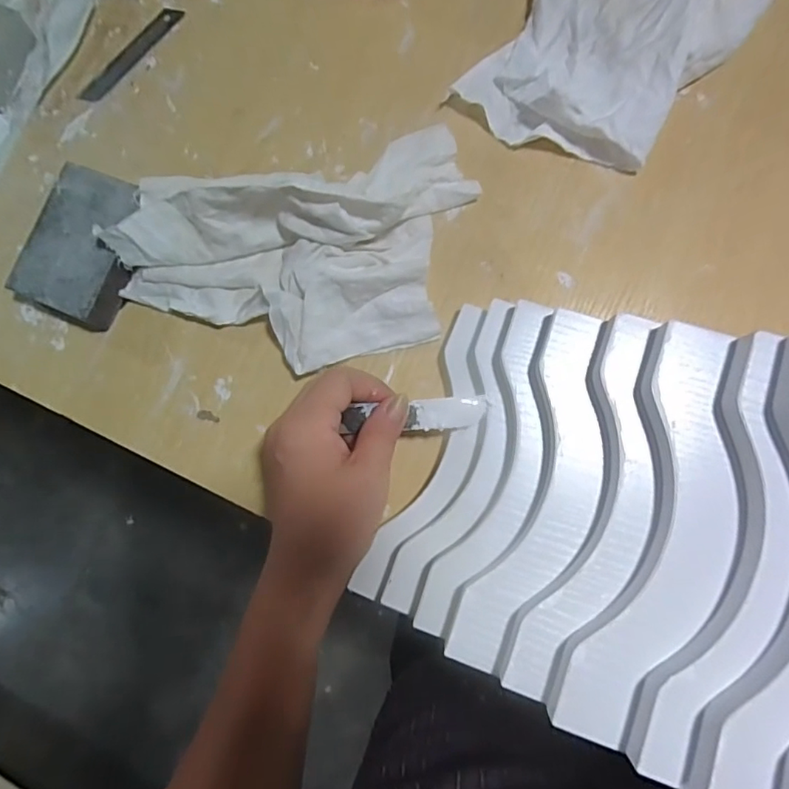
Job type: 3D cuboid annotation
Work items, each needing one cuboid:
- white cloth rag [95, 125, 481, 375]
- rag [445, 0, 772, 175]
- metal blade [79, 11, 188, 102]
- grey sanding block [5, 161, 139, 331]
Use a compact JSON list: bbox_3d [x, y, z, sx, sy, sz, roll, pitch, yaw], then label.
[{"bbox_3d":[-0.068,-0.091,0.342,0.237,0.064,0.144,-7,83,6],"label":"white cloth rag"},{"bbox_3d":[0.139,-0.230,0.346,0.137,0.044,0.162,35,89,9],"label":"rag"},{"bbox_3d":[-0.198,-0.256,0.406,0.015,0.004,0.097,44,89,4],"label":"metal blade"},{"bbox_3d":[-0.214,-0.102,0.374,0.068,0.029,0.100,21,86,8],"label":"grey sanding block"}]

